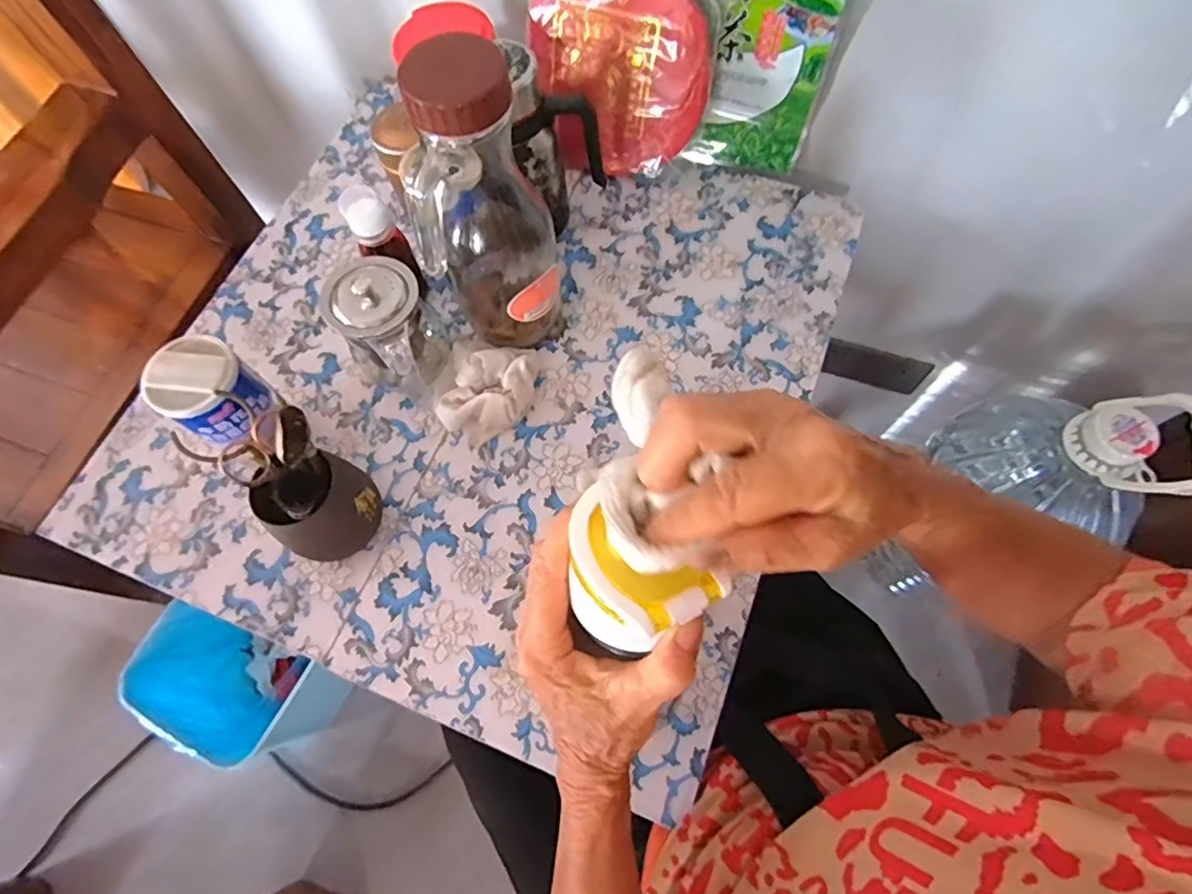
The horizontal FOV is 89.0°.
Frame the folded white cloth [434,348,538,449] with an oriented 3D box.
[{"bbox_3d":[-0.091,-0.049,0.533,0.101,0.044,0.064,-32,70,-10],"label":"folded white cloth"}]

